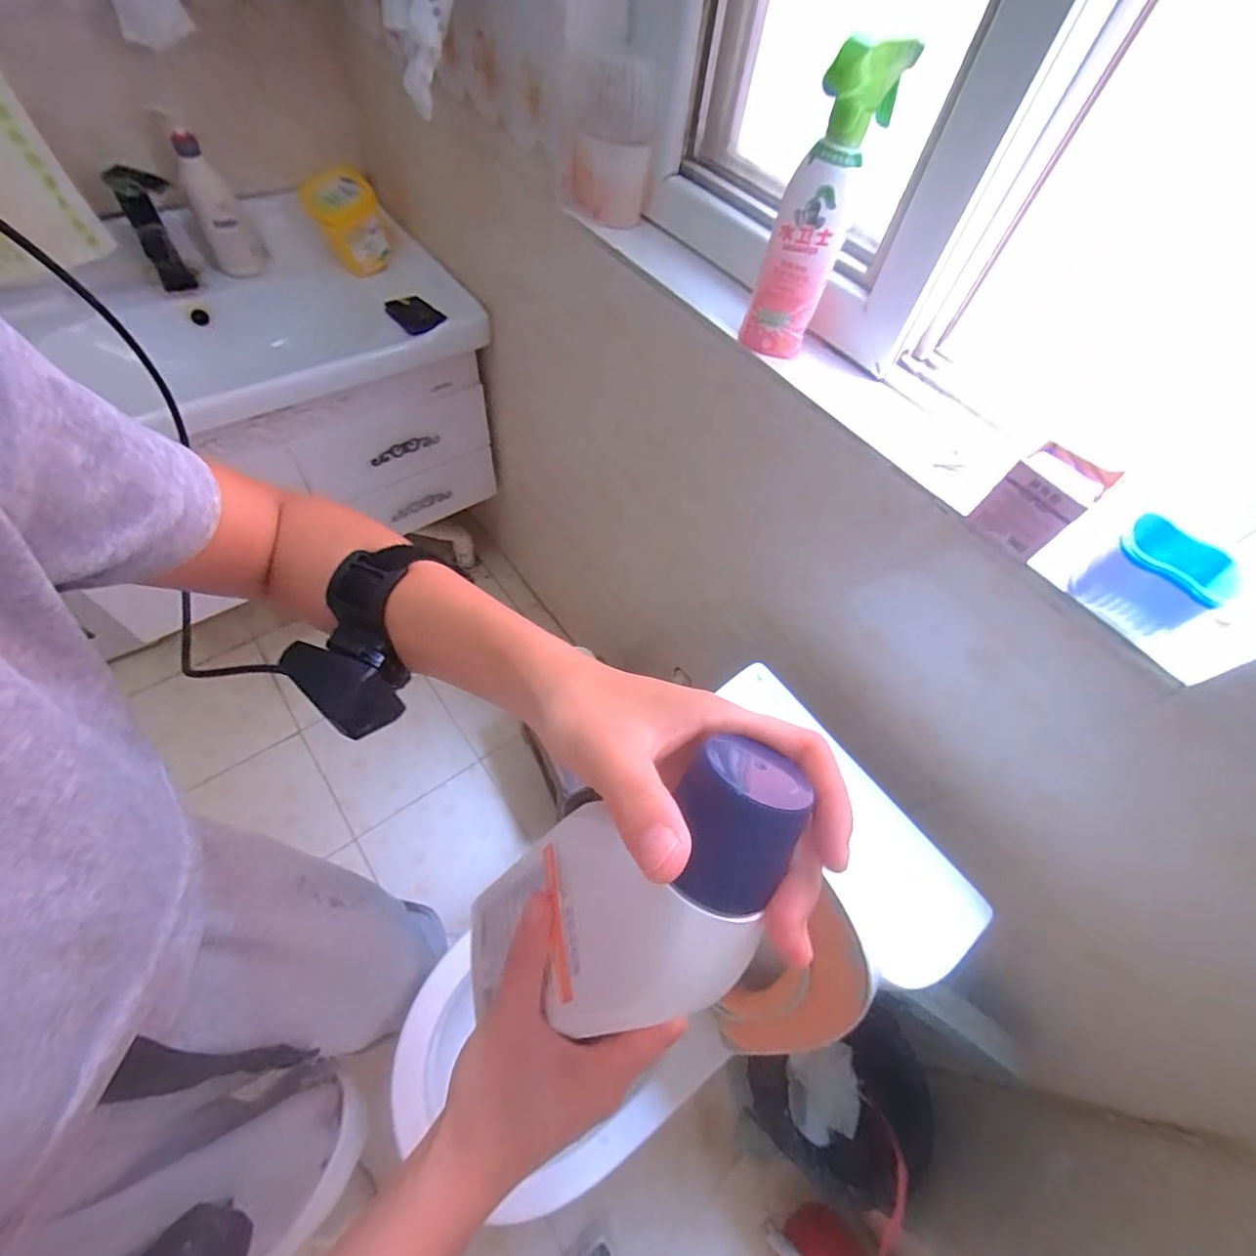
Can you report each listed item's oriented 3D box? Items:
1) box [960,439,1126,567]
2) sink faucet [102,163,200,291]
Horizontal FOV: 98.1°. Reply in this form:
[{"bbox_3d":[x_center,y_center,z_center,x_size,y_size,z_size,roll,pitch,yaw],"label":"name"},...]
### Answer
[{"bbox_3d":[0.334,-0.104,0.445,0.061,0.065,0.060,-36,69,-18],"label":"box"},{"bbox_3d":[-0.806,-0.685,0.939,0.098,0.173,0.047,-32,68,-17],"label":"sink faucet"}]

